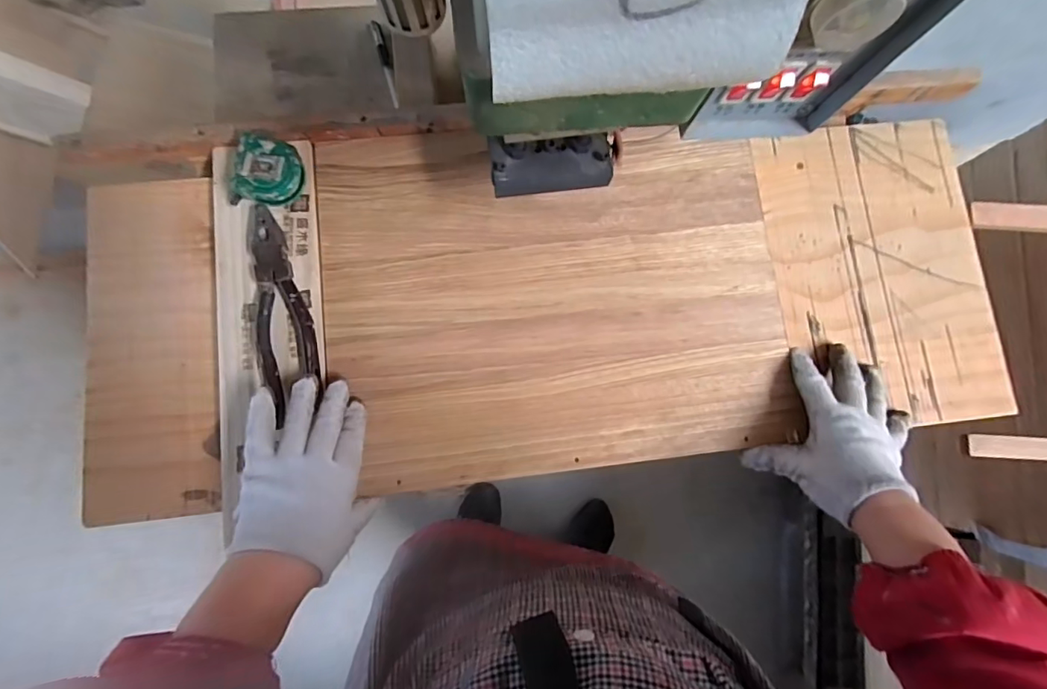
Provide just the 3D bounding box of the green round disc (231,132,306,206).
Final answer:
[{"bbox_3d":[-0.233,-0.156,0.463,0.055,0.030,0.059,1,81,-4],"label":"green round disc"}]

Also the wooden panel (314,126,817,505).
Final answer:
[{"bbox_3d":[0.030,-0.047,0.476,0.421,0.012,0.322,-5,82,-5],"label":"wooden panel"}]

